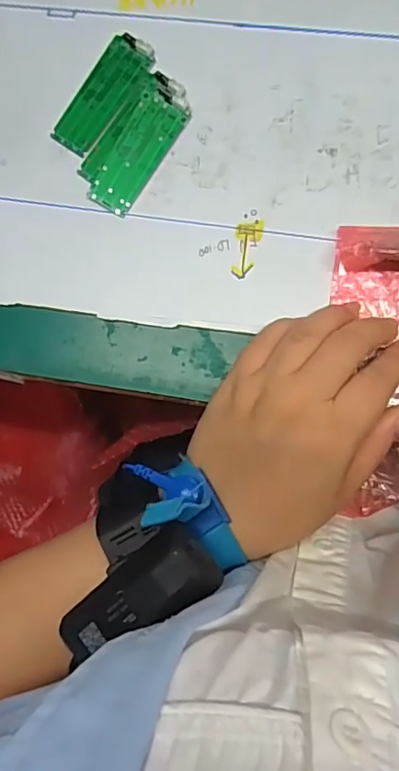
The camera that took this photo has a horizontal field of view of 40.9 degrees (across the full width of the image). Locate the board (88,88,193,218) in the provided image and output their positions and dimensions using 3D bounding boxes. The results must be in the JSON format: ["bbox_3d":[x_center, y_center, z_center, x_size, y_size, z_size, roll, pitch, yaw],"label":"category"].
[{"bbox_3d":[-0.034,-0.132,0.303,0.028,0.006,0.072,30,91,7],"label":"board"}]

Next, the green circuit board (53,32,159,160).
[{"bbox_3d":[-0.055,-0.168,0.308,0.027,0.004,0.074,34,92,7],"label":"green circuit board"}]

